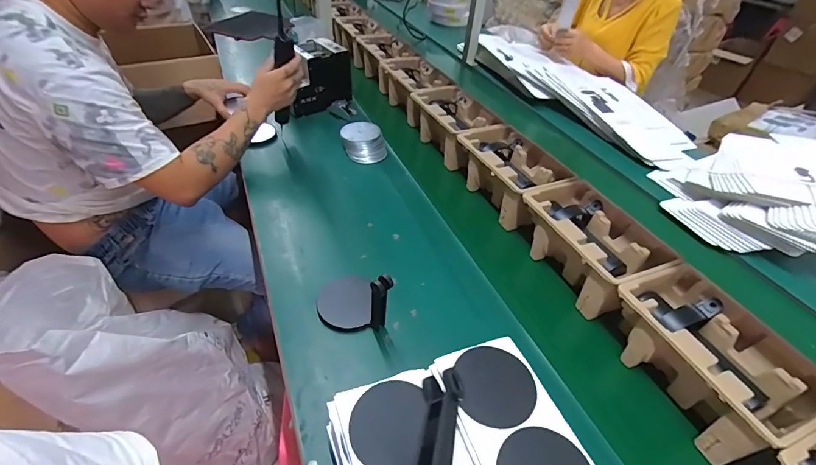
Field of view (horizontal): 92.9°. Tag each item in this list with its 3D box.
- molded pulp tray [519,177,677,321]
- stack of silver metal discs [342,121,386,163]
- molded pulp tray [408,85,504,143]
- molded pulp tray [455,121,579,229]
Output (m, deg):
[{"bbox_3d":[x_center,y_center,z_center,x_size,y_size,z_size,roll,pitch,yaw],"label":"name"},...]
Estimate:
[{"bbox_3d":[0.307,0.027,0.673,0.147,0.121,0.222,-17,46,-18],"label":"molded pulp tray"},{"bbox_3d":[-0.104,-0.216,0.918,0.095,0.056,0.097,-11,44,-13],"label":"stack of silver metal discs"},{"bbox_3d":[0.113,-0.276,0.963,0.142,0.096,0.239,-15,45,-17],"label":"molded pulp tray"},{"bbox_3d":[0.211,-0.124,0.815,0.144,0.102,0.230,-19,46,-20],"label":"molded pulp tray"}]

